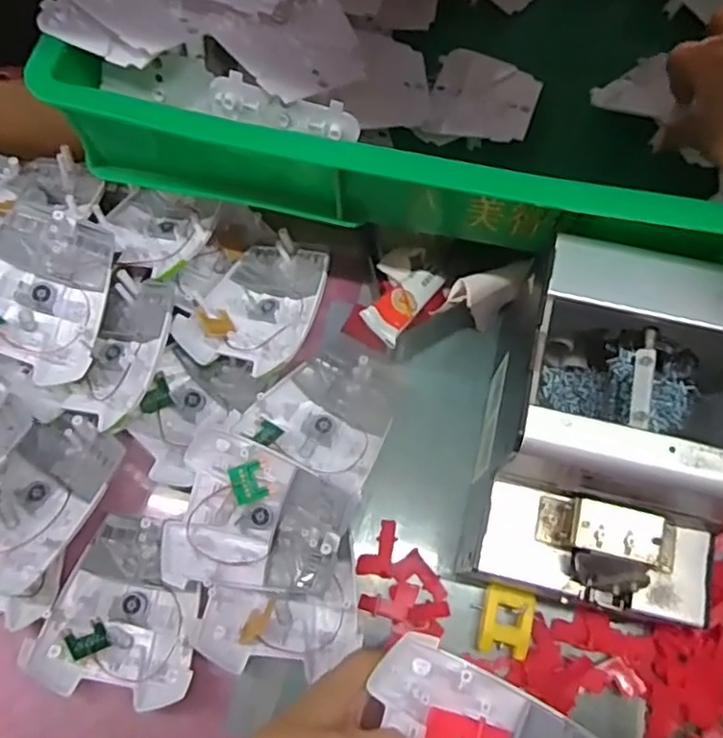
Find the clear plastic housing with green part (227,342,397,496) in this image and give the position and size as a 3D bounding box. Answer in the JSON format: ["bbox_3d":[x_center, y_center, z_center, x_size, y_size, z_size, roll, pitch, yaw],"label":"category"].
[{"bbox_3d":[-0.022,0.025,0.442,0.091,0.029,0.097,27,74,9],"label":"clear plastic housing with green part"}]

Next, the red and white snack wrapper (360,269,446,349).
[{"bbox_3d":[0.030,-0.045,0.427,0.027,0.009,0.078,35,51,11],"label":"red and white snack wrapper"}]

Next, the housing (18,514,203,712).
[{"bbox_3d":[-0.147,0.151,0.405,0.095,0.022,0.104,11,72,4],"label":"housing"}]

